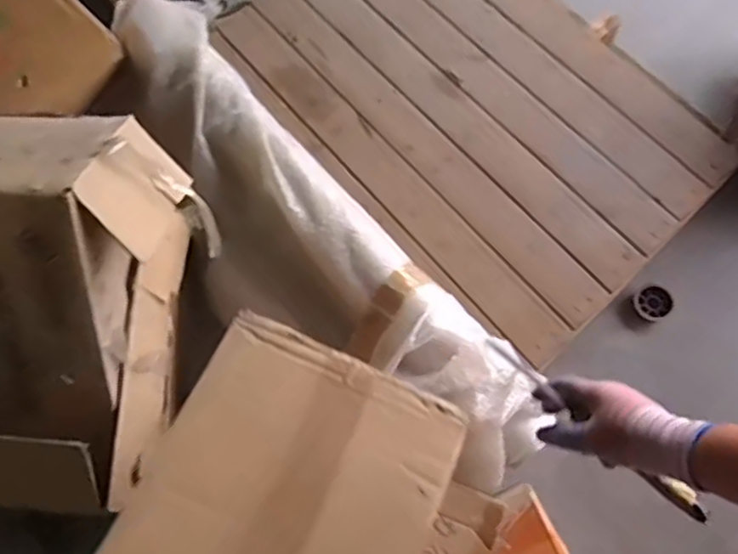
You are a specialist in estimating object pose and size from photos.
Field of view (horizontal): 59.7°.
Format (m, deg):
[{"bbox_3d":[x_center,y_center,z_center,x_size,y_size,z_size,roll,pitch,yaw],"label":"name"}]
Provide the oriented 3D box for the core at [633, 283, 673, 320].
[{"bbox_3d":[0.601,0.053,1.361,0.074,0.025,0.072,-1,67,2],"label":"core"}]

